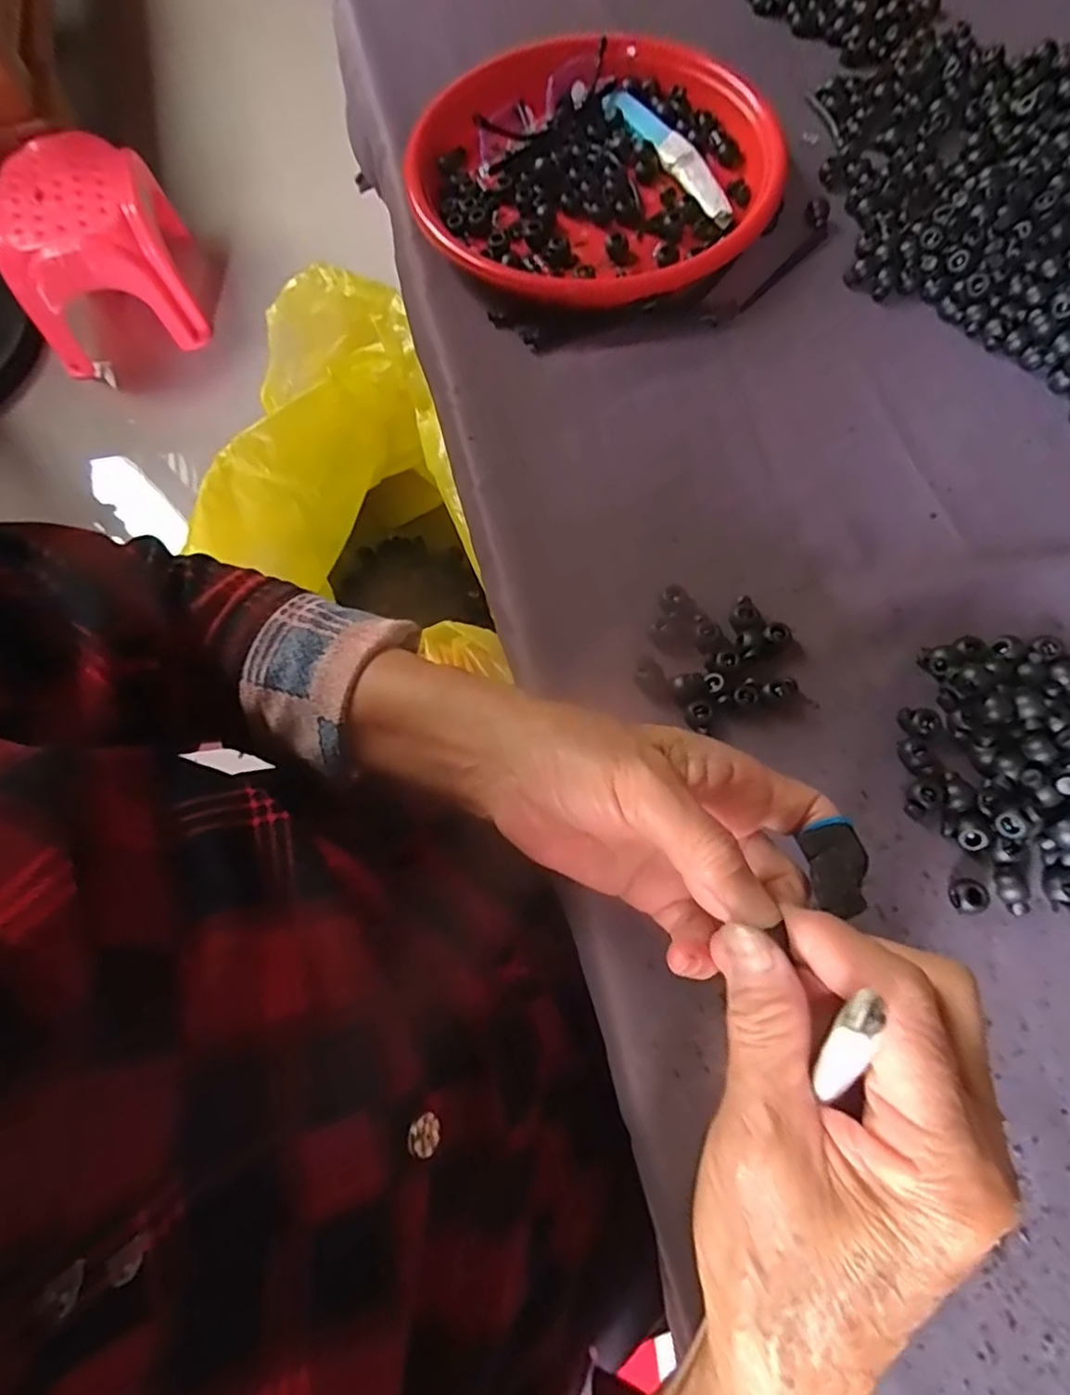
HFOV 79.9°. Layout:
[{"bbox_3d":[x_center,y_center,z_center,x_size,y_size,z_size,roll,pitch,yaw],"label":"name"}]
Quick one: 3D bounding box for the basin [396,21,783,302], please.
[{"bbox_3d":[0.036,-0.375,0.442,0.243,0.044,0.232,-1,71,2],"label":"basin"}]

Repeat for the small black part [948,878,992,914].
[{"bbox_3d":[0.202,0.092,0.297,0.013,0.013,0.015,-4,71,0],"label":"small black part"}]

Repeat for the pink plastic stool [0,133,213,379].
[{"bbox_3d":[-0.705,-0.719,1.032,0.242,0.178,0.279,-20,71,-5],"label":"pink plastic stool"}]

